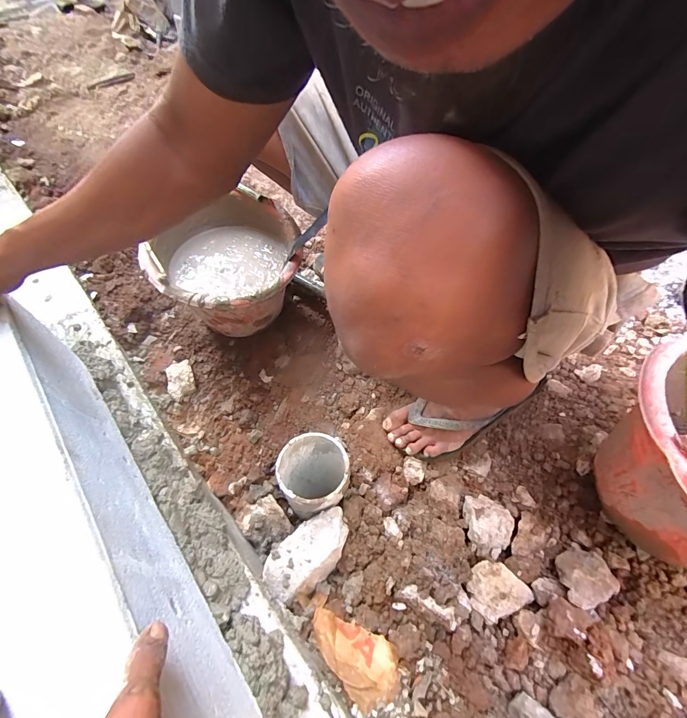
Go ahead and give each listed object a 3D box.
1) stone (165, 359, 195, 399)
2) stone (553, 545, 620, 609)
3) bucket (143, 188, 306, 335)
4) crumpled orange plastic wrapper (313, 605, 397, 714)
[{"bbox_3d":[-0.326,0.042,0.717,0.047,0.039,0.081,-22,56,-12],"label":"stone"},{"bbox_3d":[0.321,0.288,0.472,0.065,0.030,0.061,-20,56,-11],"label":"stone"},{"bbox_3d":[-0.218,-0.166,0.723,0.269,0.194,0.287,-1,55,2],"label":"bucket"},{"bbox_3d":[0.014,0.373,0.461,0.067,0.026,0.120,-40,62,-22],"label":"crumpled orange plastic wrapper"}]

